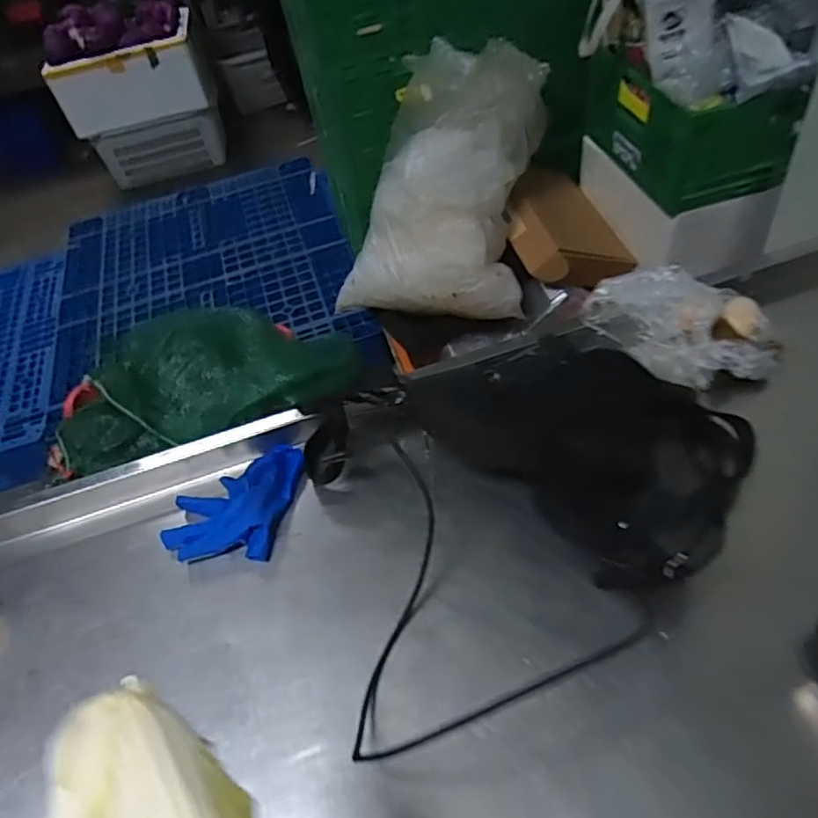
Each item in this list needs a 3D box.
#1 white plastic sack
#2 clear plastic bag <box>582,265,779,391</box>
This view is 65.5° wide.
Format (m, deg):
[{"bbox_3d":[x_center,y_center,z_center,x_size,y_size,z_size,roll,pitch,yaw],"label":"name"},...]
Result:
[{"bbox_3d":[0.054,-0.455,1.299,0.393,0.403,0.335,7,51,12],"label":"white plastic sack"},{"bbox_3d":[0.316,-0.098,0.737,0.210,0.081,0.126,24,58,28],"label":"clear plastic bag"}]

